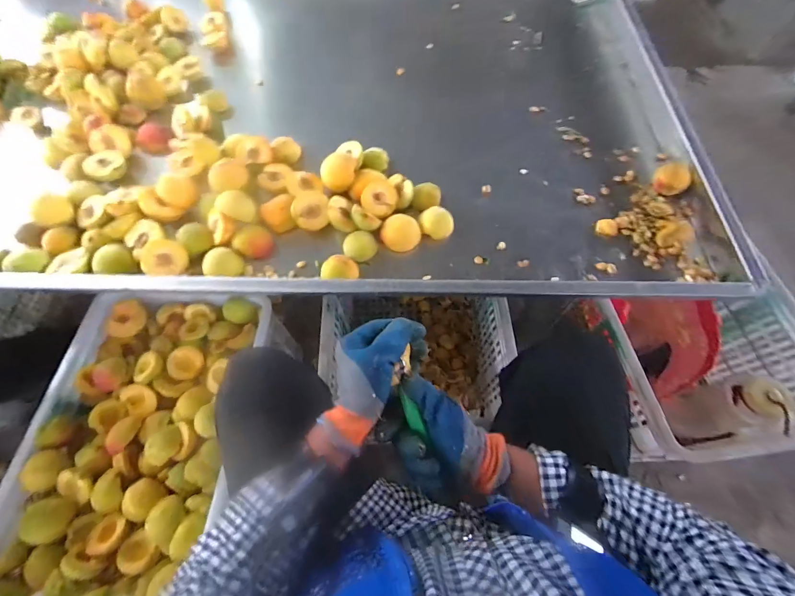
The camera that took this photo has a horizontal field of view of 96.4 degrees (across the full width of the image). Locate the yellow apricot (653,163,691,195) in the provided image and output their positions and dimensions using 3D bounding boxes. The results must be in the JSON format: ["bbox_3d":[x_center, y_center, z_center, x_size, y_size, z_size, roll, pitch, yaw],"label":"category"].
[{"bbox_3d":[0.486,-0.212,0.627,0.050,0.042,0.050,33,69,15],"label":"yellow apricot"}]

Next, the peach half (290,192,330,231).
[{"bbox_3d":[-0.145,-0.143,0.607,0.062,0.045,0.059,0,64,0],"label":"peach half"}]

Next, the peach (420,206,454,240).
[{"bbox_3d":[0.064,-0.124,0.606,0.060,0.042,0.049,17,65,8],"label":"peach"}]

